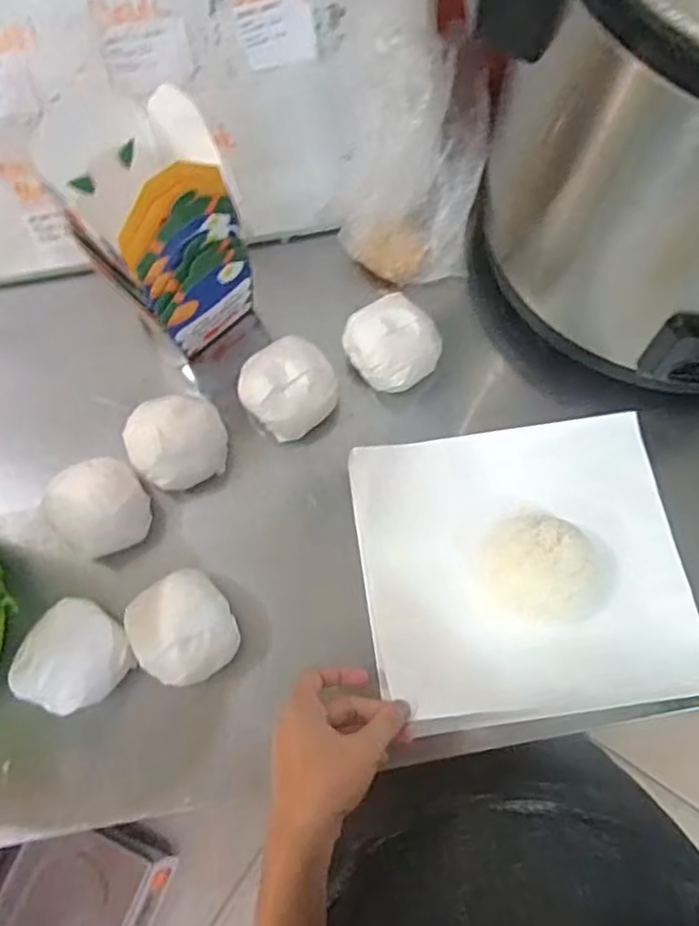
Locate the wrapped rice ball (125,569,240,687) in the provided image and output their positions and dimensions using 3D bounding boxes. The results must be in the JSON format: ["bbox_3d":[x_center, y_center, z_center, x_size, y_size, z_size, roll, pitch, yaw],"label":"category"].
[{"bbox_3d":[-0.134,0.136,0.531,0.076,0.073,0.082,0,71,1],"label":"wrapped rice ball"}]

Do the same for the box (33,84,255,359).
[{"bbox_3d":[-0.162,-0.196,0.553,0.114,0.194,0.118,-41,75,-12],"label":"box"}]

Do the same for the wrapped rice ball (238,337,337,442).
[{"bbox_3d":[-0.058,-0.070,0.609,0.081,0.070,0.086,0,71,1],"label":"wrapped rice ball"}]

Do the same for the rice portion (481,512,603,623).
[{"bbox_3d":[0.162,0.088,0.544,0.100,0.047,0.088,39,76,13],"label":"rice portion"}]

